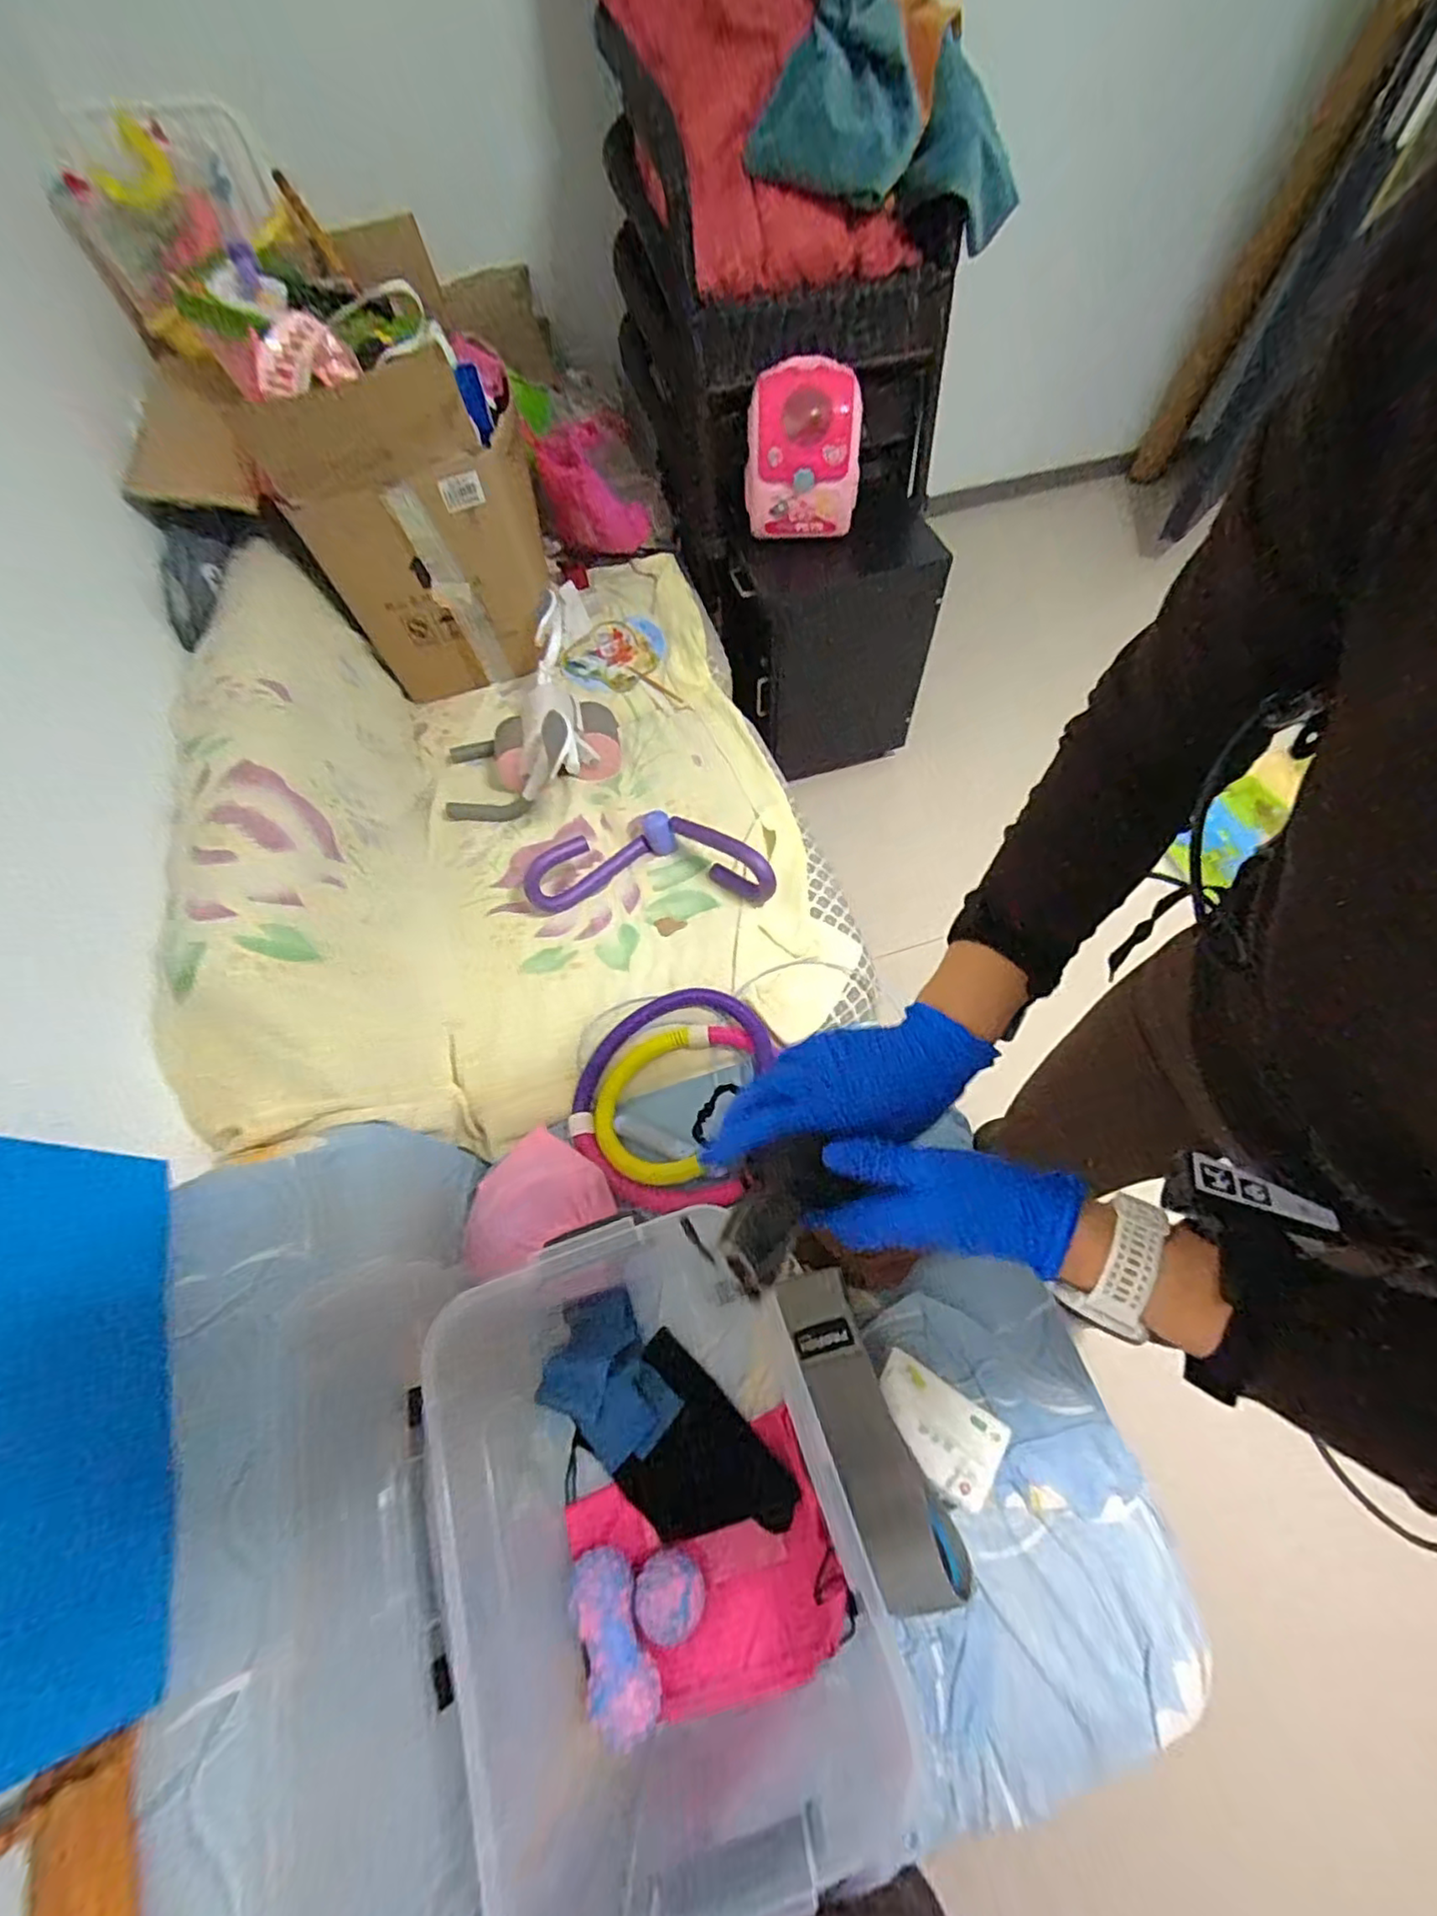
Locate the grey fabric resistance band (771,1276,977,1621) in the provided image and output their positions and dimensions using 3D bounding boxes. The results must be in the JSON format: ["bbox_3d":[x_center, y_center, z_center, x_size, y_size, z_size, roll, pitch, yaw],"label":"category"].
[{"bbox_3d":[0.163,0.518,0.743,0.095,0.045,0.318,-19,63,-7],"label":"grey fabric resistance band"}]

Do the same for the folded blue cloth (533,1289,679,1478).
[{"bbox_3d":[-0.139,0.502,0.798,0.130,0.017,0.174,-31,65,-13],"label":"folded blue cloth"}]

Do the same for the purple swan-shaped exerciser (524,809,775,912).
[{"bbox_3d":[-0.119,-0.169,1.138,0.416,0.076,0.160,0,62,3],"label":"purple swan-shaped exerciser"}]

